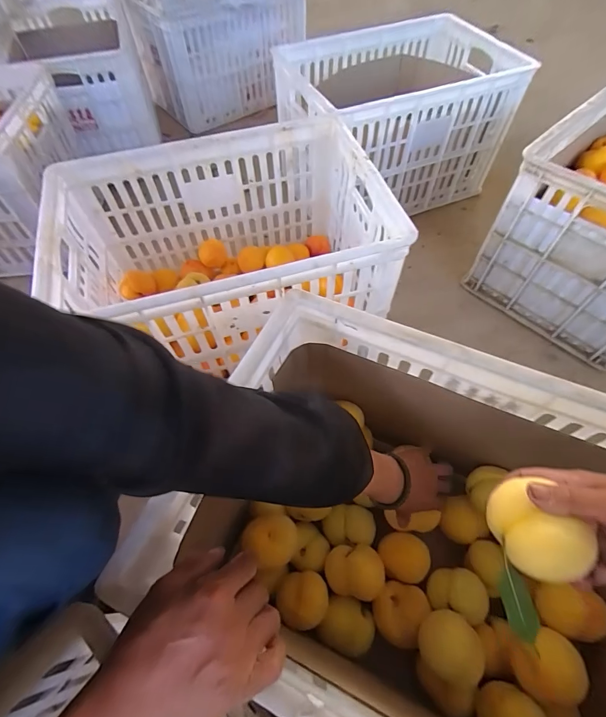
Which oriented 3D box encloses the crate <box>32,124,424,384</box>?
[{"bbox_3d":[-0.120,-0.178,0.630,0.481,0.238,0.341,-16,58,-8],"label":"crate"}]

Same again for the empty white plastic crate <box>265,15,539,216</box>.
[{"bbox_3d":[0.225,-0.592,0.910,0.493,0.291,0.339,-19,58,-10],"label":"empty white plastic crate"}]

